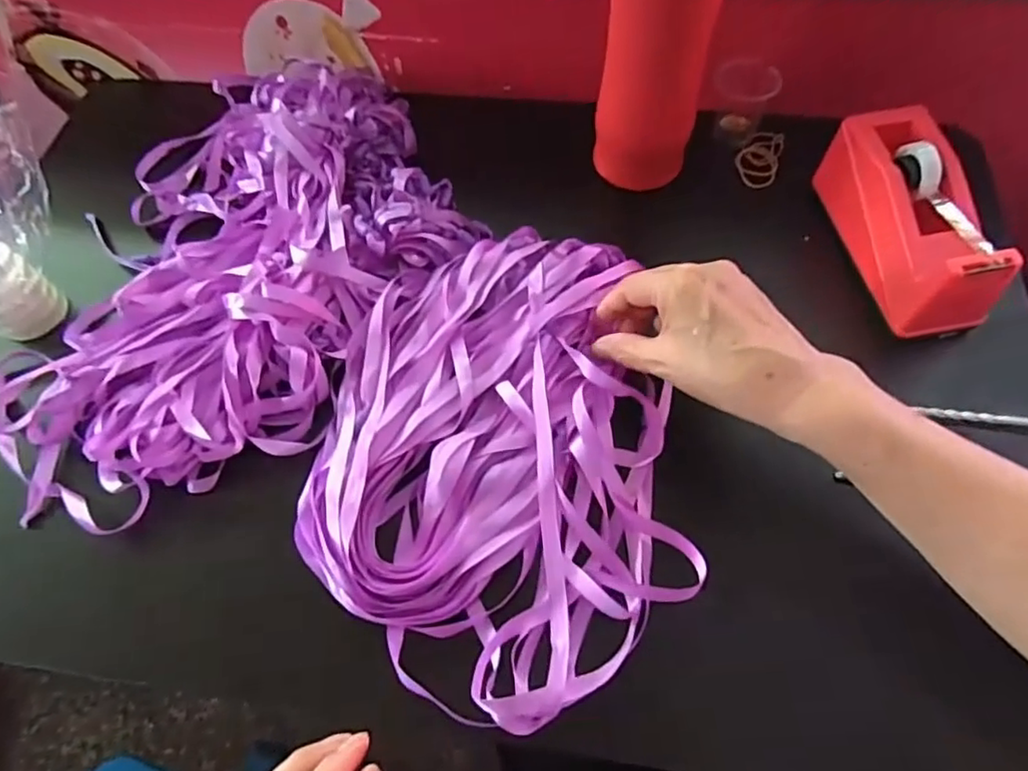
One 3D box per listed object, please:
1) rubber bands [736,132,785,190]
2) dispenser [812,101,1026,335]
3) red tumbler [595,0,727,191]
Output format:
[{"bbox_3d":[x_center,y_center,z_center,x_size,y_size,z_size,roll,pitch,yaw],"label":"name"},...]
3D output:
[{"bbox_3d":[0.202,-0.186,0.514,0.034,0.014,0.064,22,65,13],"label":"rubber bands"},{"bbox_3d":[0.266,-0.112,0.419,0.068,0.060,0.159,-6,62,-2],"label":"dispenser"},{"bbox_3d":[0.098,-0.228,0.424,0.070,0.191,0.070,12,63,8],"label":"red tumbler"}]

